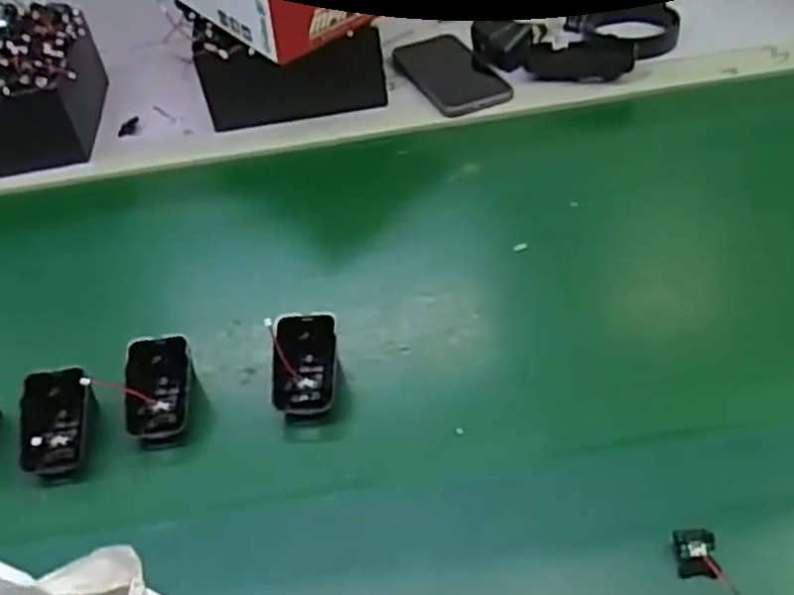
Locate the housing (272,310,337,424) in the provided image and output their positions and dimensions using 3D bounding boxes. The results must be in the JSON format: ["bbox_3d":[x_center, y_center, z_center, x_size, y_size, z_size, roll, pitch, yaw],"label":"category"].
[{"bbox_3d":[-0.062,0.049,0.541,0.043,0.018,0.073,-2,72,1],"label":"housing"}]

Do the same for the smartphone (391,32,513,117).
[{"bbox_3d":[0.056,-0.236,0.832,0.077,0.012,0.162,-18,45,-11],"label":"smartphone"}]

